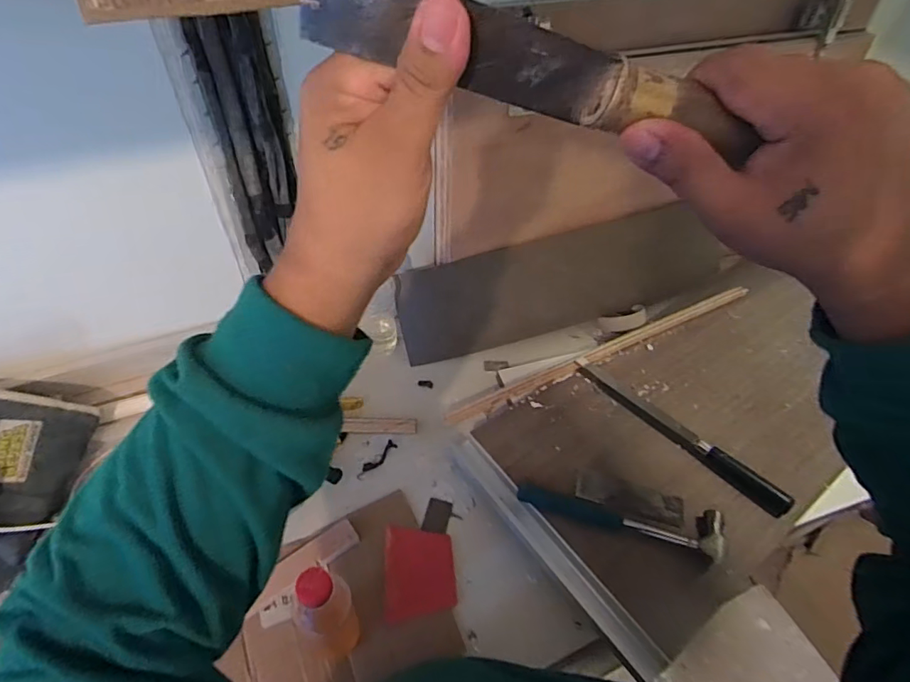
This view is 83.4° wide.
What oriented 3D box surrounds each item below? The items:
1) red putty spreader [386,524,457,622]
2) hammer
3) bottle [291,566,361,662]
[{"bbox_3d":[-0.042,0.282,0.626,0.083,0.008,0.102,-2,50,-6],"label":"red putty spreader"},{"bbox_3d":[0.201,0.212,0.625,0.241,0.026,0.058,12,50,6],"label":"hammer"},{"bbox_3d":[-0.125,0.275,0.510,0.050,0.184,0.047,-5,50,-9],"label":"bottle"}]

